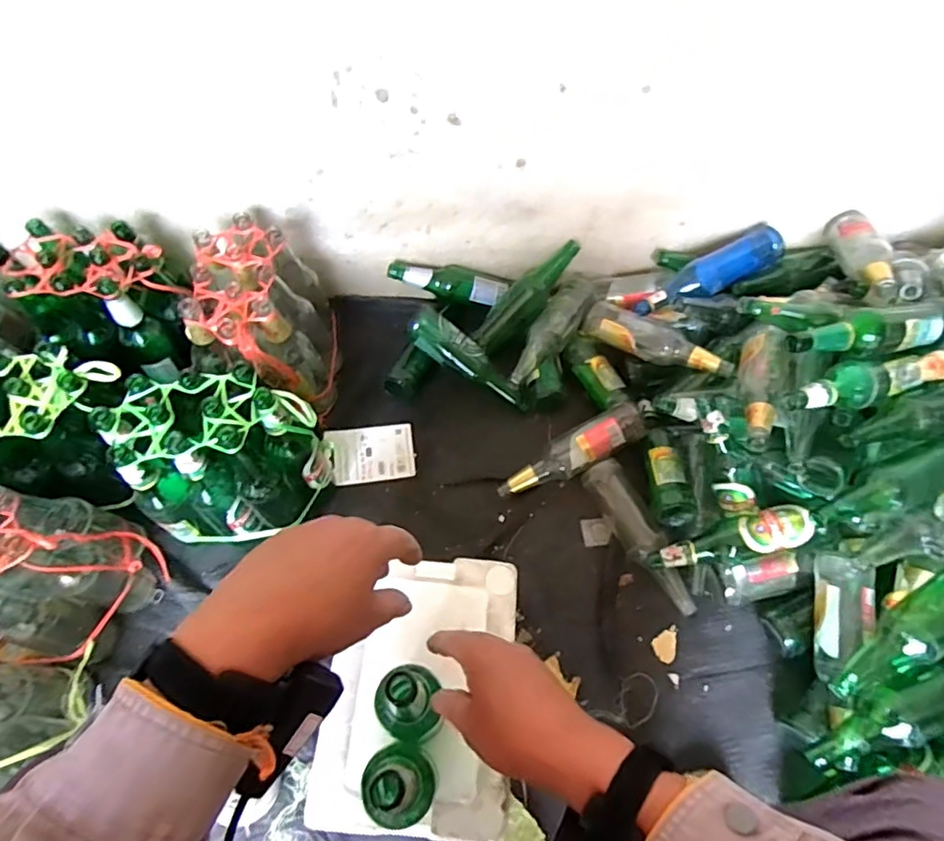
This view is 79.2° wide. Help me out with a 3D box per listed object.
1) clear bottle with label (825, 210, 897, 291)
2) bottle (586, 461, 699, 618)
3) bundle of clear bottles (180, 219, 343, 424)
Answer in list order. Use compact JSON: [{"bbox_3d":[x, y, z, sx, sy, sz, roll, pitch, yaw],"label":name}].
[{"bbox_3d":[0.640,-0.271,0.931,0.058,0.061,0.258,12,44,5],"label":"clear bottle with label"},{"bbox_3d":[0.265,0.185,0.904,0.054,0.063,0.259,-23,64,-14],"label":"bottle"},{"bbox_3d":[-0.332,-0.154,0.935,0.197,0.223,0.239,10,61,4],"label":"bundle of clear bottles"}]

